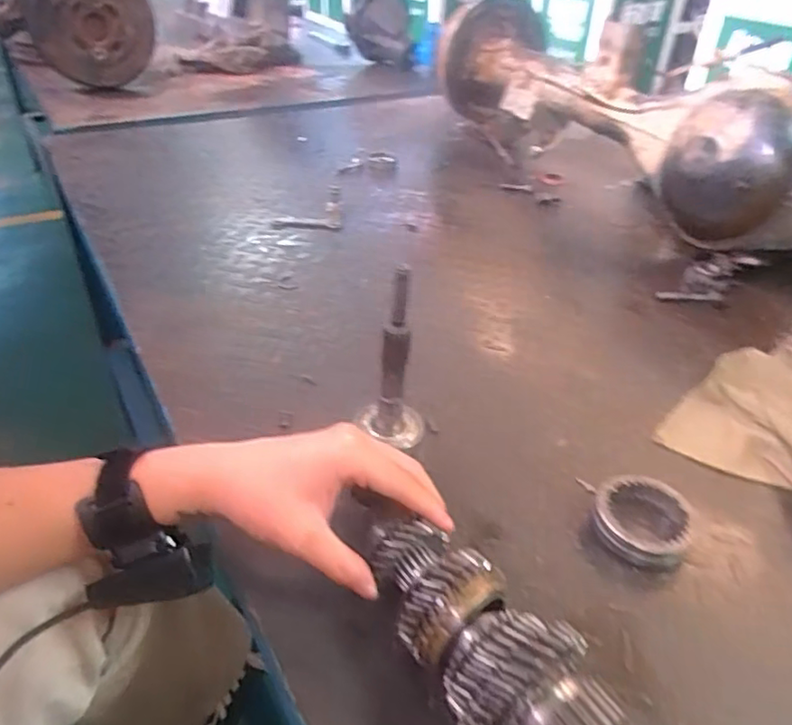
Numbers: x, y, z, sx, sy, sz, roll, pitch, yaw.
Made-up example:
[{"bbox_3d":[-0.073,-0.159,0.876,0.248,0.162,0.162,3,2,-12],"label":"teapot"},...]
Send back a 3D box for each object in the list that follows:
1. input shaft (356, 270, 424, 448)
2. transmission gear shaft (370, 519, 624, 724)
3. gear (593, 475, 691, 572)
[{"bbox_3d":[-0.002,0.015,0.419,0.043,0.192,0.033,-3,38,-6],"label":"input shaft"},{"bbox_3d":[0.067,0.176,0.300,0.063,0.072,0.240,-23,48,-30],"label":"transmission gear shaft"},{"bbox_3d":[0.178,0.115,0.441,0.063,0.023,0.069,17,39,18],"label":"gear"}]

